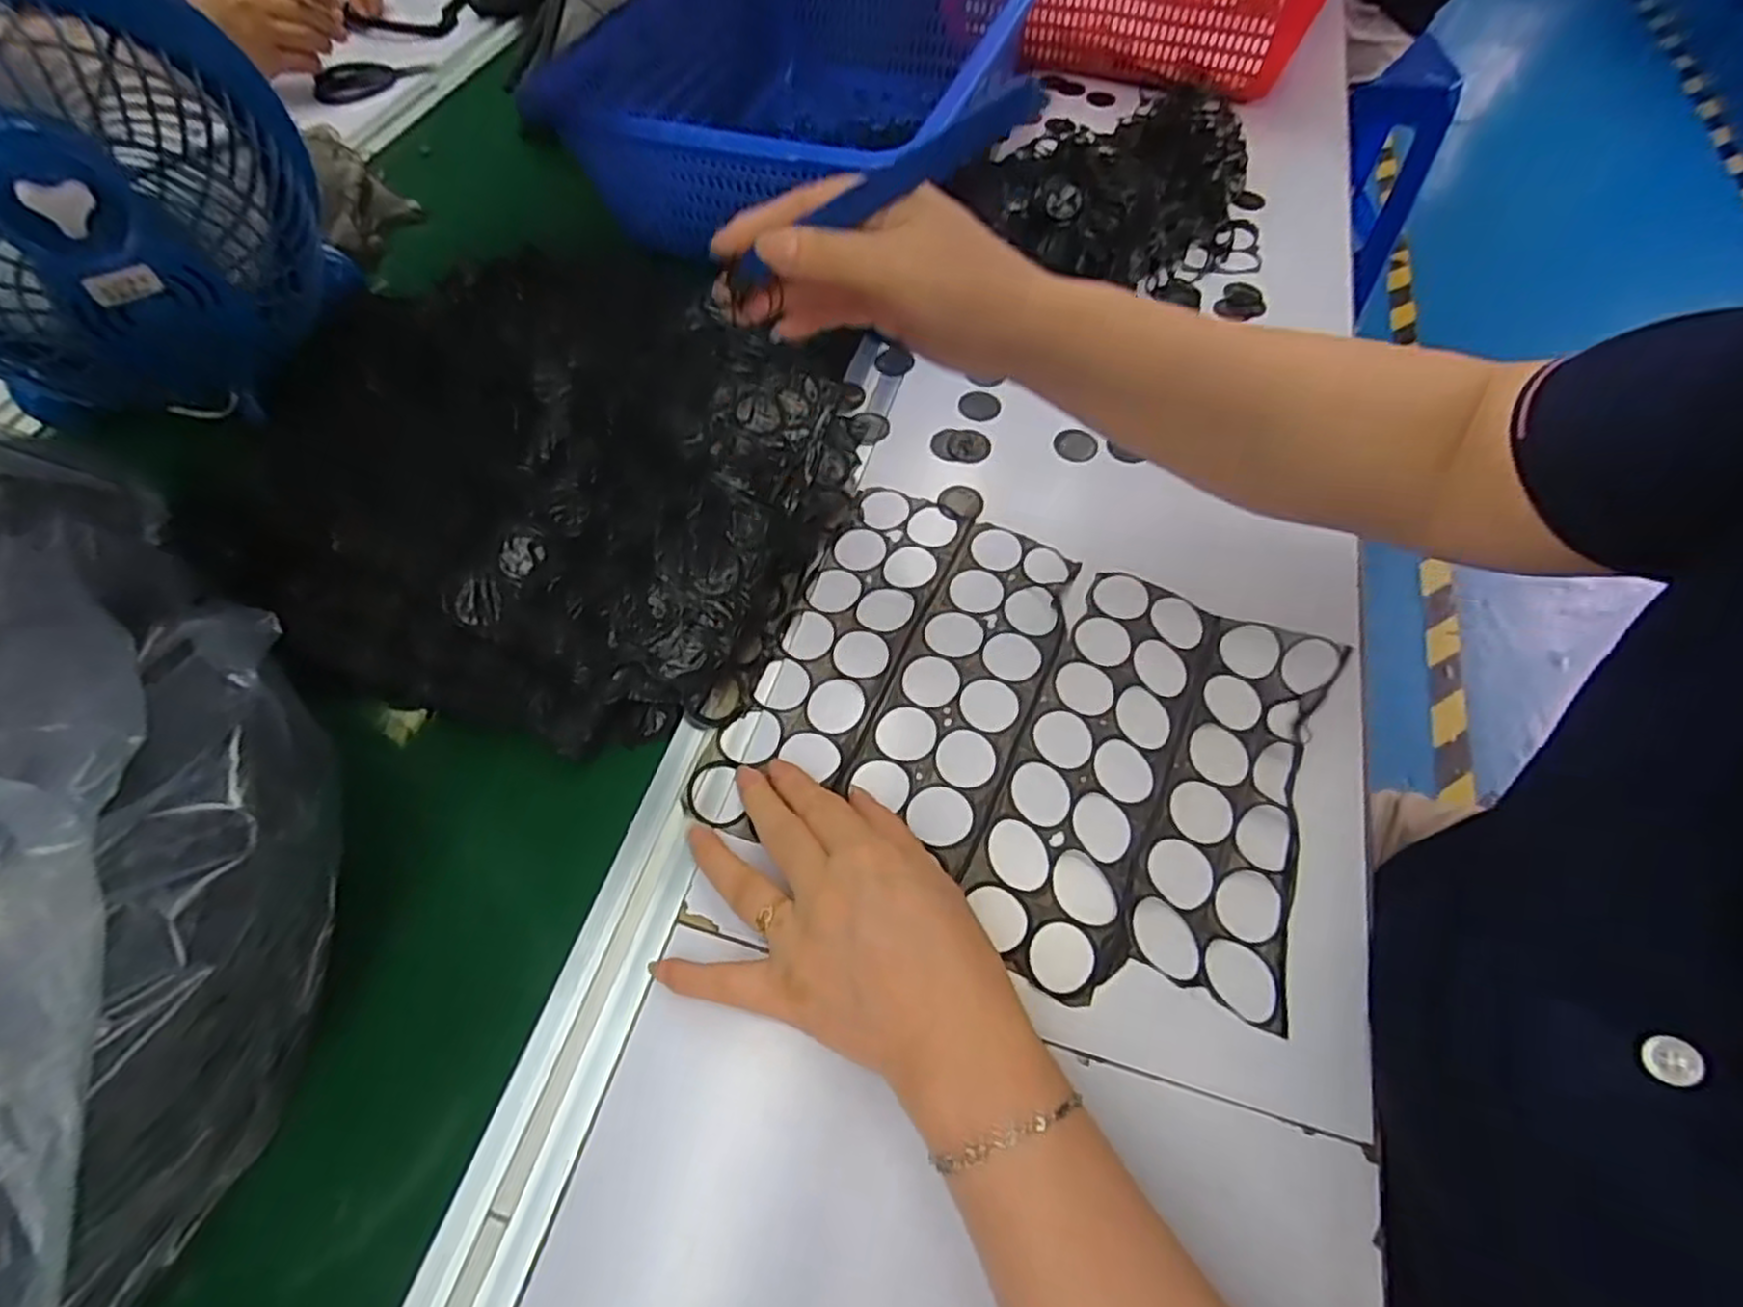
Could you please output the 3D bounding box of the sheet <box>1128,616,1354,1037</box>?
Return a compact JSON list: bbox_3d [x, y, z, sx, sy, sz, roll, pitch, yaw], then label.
[{"bbox_3d":[0.183,0.065,0.358,0.070,0.030,0.194,23,64,13],"label":"sheet"}]

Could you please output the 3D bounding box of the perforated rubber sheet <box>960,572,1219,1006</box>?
[{"bbox_3d":[0.112,0.051,0.379,0.077,0.009,0.225,21,64,12],"label":"perforated rubber sheet"}]

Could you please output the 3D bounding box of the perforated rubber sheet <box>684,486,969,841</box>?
[{"bbox_3d":[-0.019,-0.004,0.411,0.069,0.004,0.227,23,62,13],"label":"perforated rubber sheet"}]

